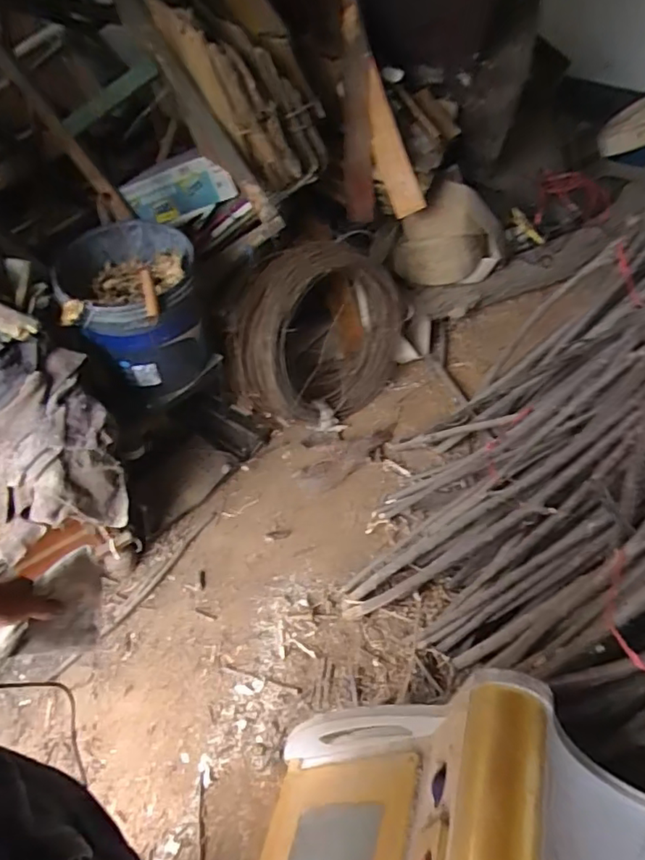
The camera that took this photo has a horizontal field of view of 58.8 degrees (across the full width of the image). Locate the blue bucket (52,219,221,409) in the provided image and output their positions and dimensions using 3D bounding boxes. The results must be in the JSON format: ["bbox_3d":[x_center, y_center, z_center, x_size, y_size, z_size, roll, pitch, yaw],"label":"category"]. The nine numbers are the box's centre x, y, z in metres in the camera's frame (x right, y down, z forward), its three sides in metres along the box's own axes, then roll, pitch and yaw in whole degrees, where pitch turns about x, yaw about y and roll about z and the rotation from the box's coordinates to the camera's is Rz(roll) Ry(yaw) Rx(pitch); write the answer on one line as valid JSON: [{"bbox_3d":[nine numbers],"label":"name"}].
[{"bbox_3d":[-0.498,-0.316,1.576,0.341,0.398,0.399,-21,48,-17],"label":"blue bucket"}]

